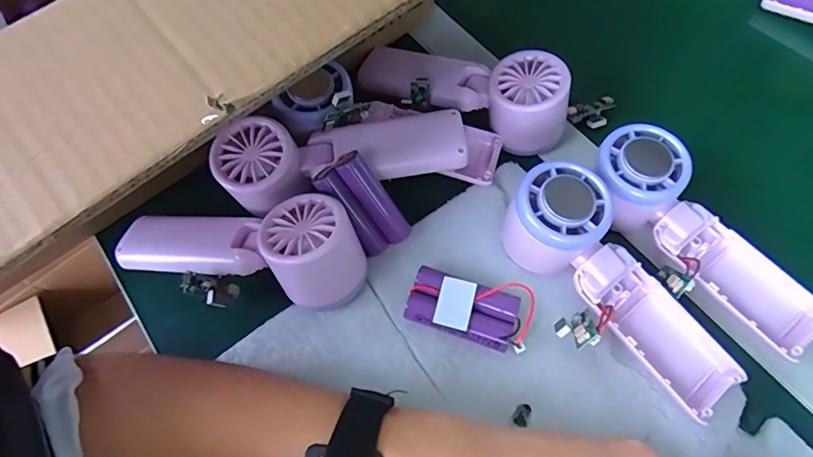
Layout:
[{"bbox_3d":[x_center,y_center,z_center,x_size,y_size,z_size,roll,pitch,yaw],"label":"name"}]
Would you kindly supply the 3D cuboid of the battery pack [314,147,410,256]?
[{"bbox_3d":[-0.028,-0.015,0.323,0.035,0.070,0.019,-45,30,-17],"label":"battery pack"}]

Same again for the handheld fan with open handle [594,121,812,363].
[{"bbox_3d":[0.180,0.010,0.316,0.063,0.049,0.163,-40,84,-15],"label":"handheld fan with open handle"}]

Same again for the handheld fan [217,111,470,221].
[{"bbox_3d":[-0.040,-0.043,0.334,0.161,0.046,0.058,-5,65,-1],"label":"handheld fan"}]

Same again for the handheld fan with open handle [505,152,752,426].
[{"bbox_3d":[0.121,0.036,0.288,0.064,0.054,0.164,-35,69,-13],"label":"handheld fan with open handle"}]

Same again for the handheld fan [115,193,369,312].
[{"bbox_3d":[-0.097,0.013,0.307,0.140,0.048,0.062,1,65,2],"label":"handheld fan"}]

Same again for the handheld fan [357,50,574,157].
[{"bbox_3d":[0.053,-0.103,0.363,0.135,0.050,0.054,23,68,12],"label":"handheld fan"}]

